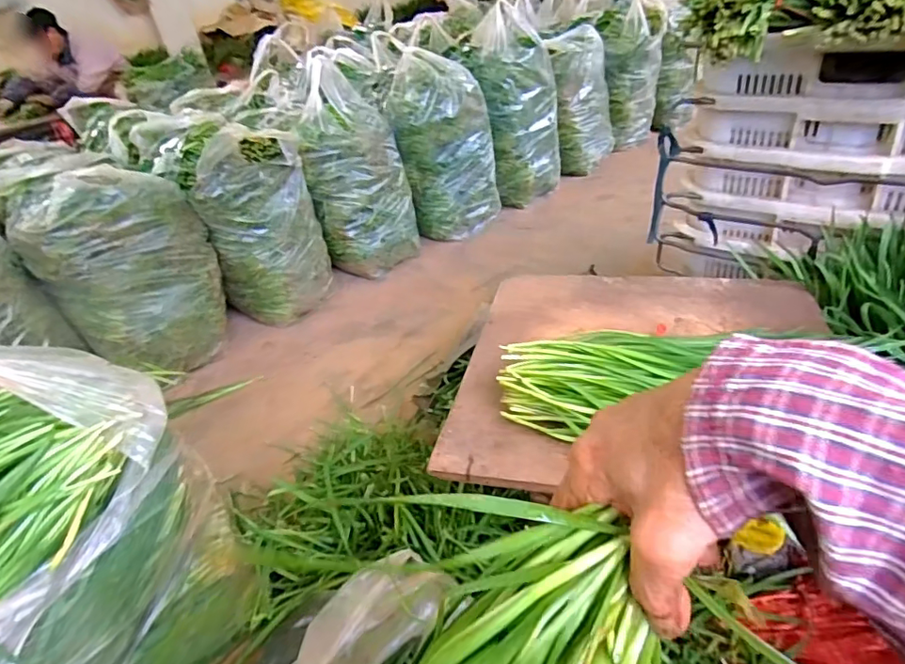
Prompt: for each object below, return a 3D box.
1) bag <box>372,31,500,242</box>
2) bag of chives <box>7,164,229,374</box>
[{"bbox_3d":[-0.028,-0.619,1.824,0.330,0.554,0.321,-8,35,-1],"label":"bag"},{"bbox_3d":[-0.809,-0.161,1.354,0.390,0.450,0.330,-23,37,-21],"label":"bag of chives"}]

